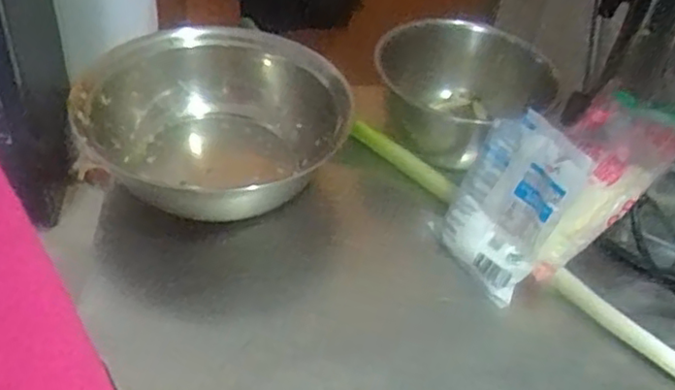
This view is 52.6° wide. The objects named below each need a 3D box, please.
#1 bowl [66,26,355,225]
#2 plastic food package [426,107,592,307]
[{"bbox_3d":[-0.131,-0.068,0.704,0.234,0.127,0.236,4,42,-4],"label":"bowl"},{"bbox_3d":[0.153,0.004,0.623,0.025,0.154,0.106,-3,38,-49],"label":"plastic food package"}]

